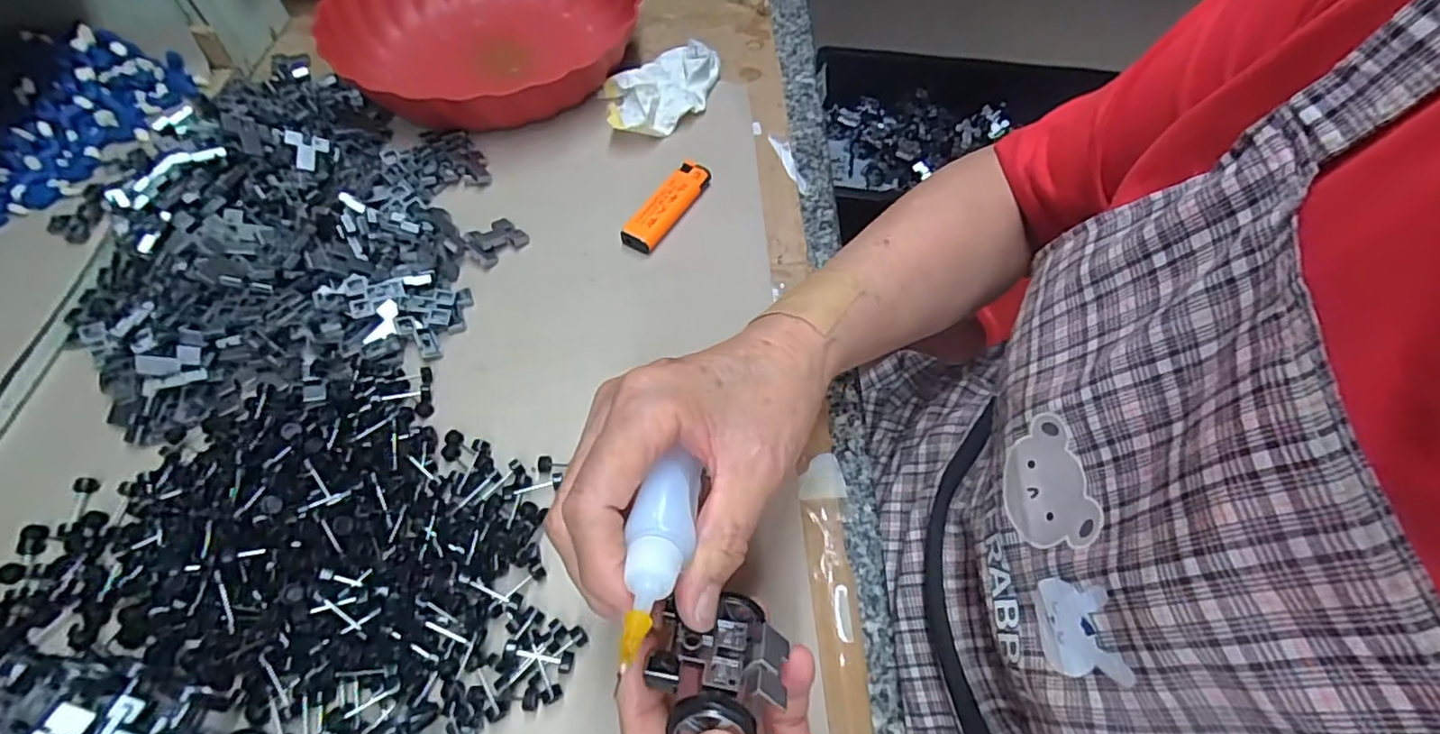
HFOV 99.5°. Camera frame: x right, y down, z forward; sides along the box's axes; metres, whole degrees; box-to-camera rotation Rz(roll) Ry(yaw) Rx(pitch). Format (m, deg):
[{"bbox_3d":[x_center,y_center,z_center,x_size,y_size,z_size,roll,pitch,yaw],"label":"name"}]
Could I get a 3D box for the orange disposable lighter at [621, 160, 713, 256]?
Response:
[{"bbox_3d":[-0.036,-0.114,0.424,0.026,0.013,0.081,29,60,15],"label":"orange disposable lighter"}]

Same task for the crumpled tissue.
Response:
[{"bbox_3d":[-0.047,-0.221,0.482,0.113,0.028,0.066,-33,64,-22],"label":"crumpled tissue"}]

